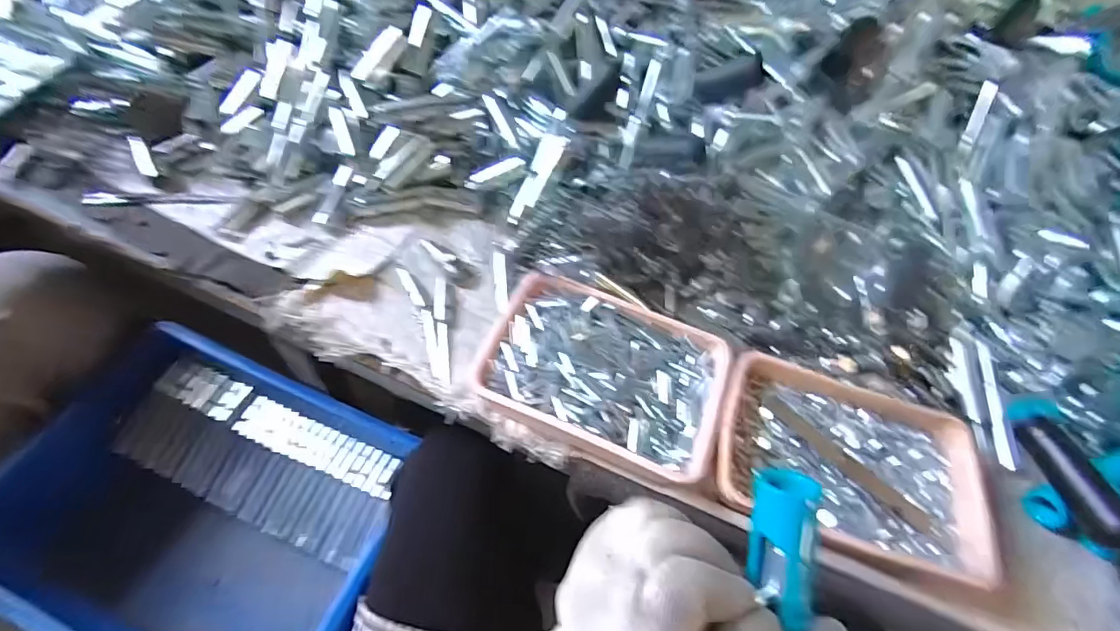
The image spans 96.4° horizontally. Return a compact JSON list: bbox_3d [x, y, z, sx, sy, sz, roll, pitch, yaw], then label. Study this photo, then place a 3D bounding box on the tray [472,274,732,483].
[{"bbox_3d":[0.039,0.048,0.437,0.200,0.031,0.142,20,57,8],"label":"tray"}]

